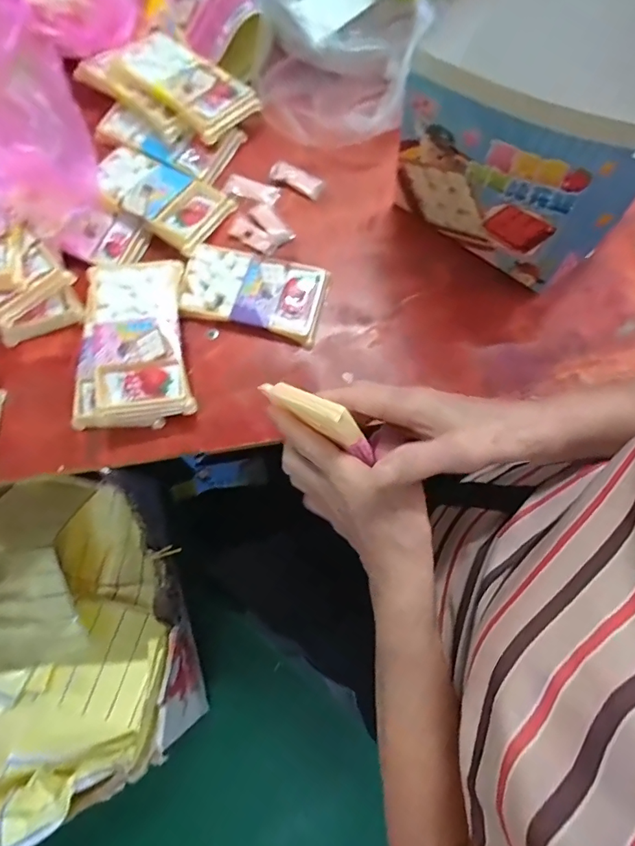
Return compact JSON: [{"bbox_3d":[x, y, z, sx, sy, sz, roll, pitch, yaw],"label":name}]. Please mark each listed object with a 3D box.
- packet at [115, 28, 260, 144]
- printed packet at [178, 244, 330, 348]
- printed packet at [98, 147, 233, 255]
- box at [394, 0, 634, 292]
[{"bbox_3d":[-0.133,-0.337,0.455,0.142,0.023,0.071,38,80,10],"label":"packet"},{"bbox_3d":[-0.060,-0.121,0.425,0.129,0.018,0.068,14,77,5],"label":"printed packet"},{"bbox_3d":[-0.150,-0.221,0.442,0.127,0.016,0.073,34,79,9],"label":"printed packet"},{"bbox_3d":[0.183,-0.237,0.374,0.172,0.164,0.153,38,80,10],"label":"box"}]

